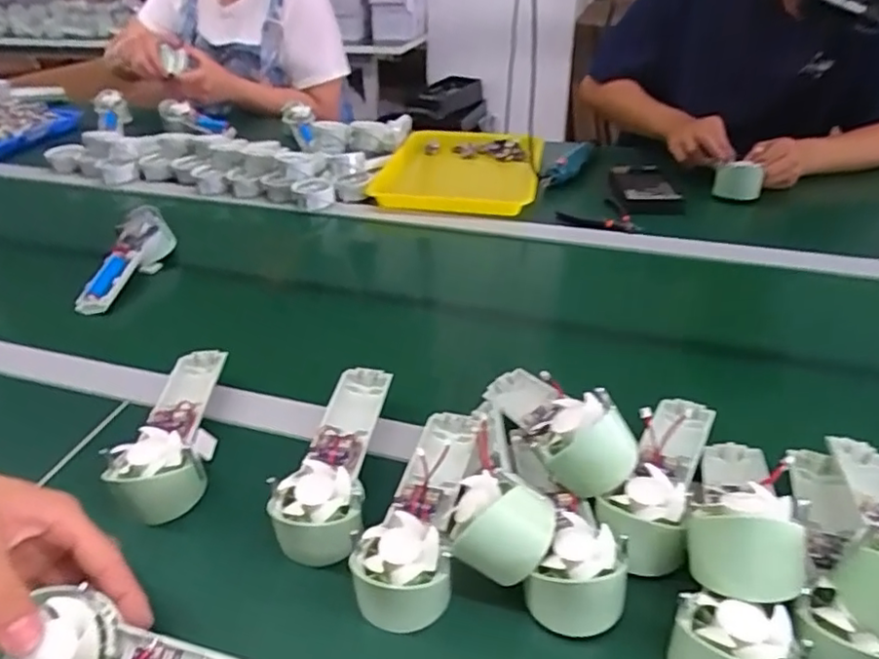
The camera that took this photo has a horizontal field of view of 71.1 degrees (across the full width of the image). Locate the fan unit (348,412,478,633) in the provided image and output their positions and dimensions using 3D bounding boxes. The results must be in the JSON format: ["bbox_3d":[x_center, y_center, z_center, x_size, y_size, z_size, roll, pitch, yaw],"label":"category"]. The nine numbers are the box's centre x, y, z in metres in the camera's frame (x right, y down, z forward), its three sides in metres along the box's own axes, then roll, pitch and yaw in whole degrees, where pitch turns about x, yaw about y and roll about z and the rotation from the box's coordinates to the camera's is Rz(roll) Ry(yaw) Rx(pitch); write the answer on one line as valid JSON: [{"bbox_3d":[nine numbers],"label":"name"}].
[{"bbox_3d":[-0.016,0.122,0.446,0.067,0.045,0.178,6,35,8],"label":"fan unit"}]

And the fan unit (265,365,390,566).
[{"bbox_3d":[-0.082,0.102,0.484,0.065,0.053,0.178,2,34,2],"label":"fan unit"}]

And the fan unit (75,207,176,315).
[{"bbox_3d":[-0.397,-0.091,0.781,0.060,0.060,0.188,0,34,0],"label":"fan unit"}]

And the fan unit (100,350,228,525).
[{"bbox_3d":[-0.224,0.083,0.521,0.063,0.051,0.174,-3,34,-4],"label":"fan unit"}]

